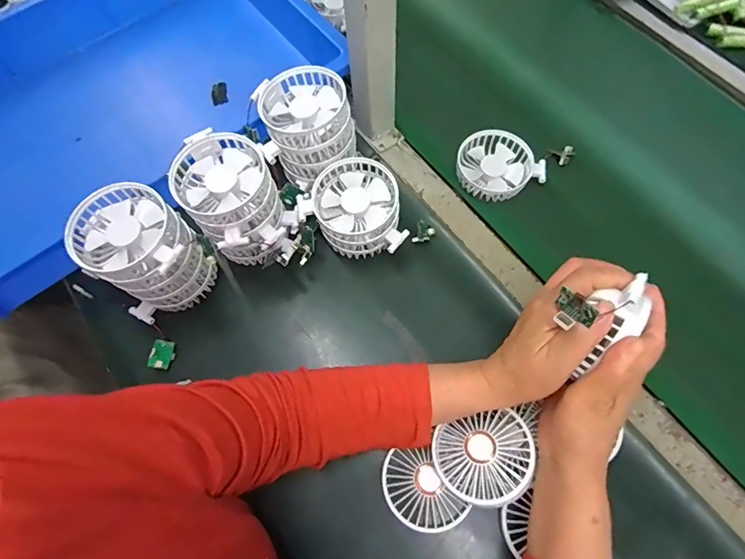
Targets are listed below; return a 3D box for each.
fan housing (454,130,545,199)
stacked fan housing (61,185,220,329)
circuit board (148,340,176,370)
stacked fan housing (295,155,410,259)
[{"bbox_3d":[0.154,-0.141,0.528,0.093,0.025,0.090,0,68,1],"label":"fan housing"},{"bbox_3d":[-0.226,-0.024,0.441,0.102,0.124,0.098,-19,69,-7],"label":"stacked fan housing"},{"bbox_3d":[-0.229,0.082,0.462,0.024,0.004,0.032,24,54,-30],"label":"circuit board"},{"bbox_3d":[-0.019,-0.078,0.479,0.112,0.077,0.087,8,68,4],"label":"stacked fan housing"}]

